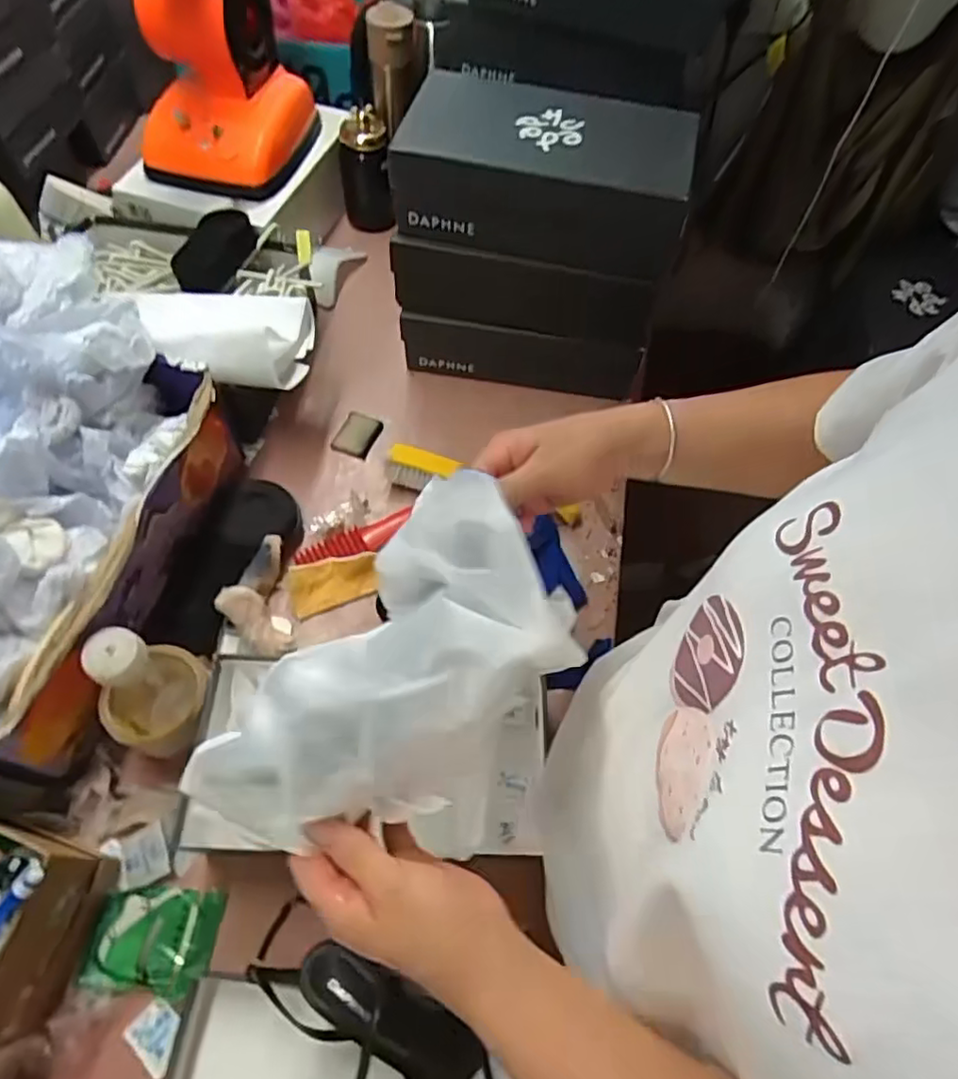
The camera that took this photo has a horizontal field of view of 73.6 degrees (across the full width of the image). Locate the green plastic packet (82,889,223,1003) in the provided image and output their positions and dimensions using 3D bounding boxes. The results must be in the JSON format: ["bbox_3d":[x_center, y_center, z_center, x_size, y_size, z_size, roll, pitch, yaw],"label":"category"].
[{"bbox_3d":[-0.267,0.328,0.528,0.094,0.009,0.075,7,60,1],"label":"green plastic packet"}]

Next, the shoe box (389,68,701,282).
[{"bbox_3d":[0.065,-0.382,0.681,0.293,0.113,0.150,7,60,0],"label":"shoe box"}]

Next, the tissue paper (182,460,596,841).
[{"bbox_3d":[-0.045,0.078,0.367,0.131,0.077,0.224,36,64,16],"label":"tissue paper"}]

